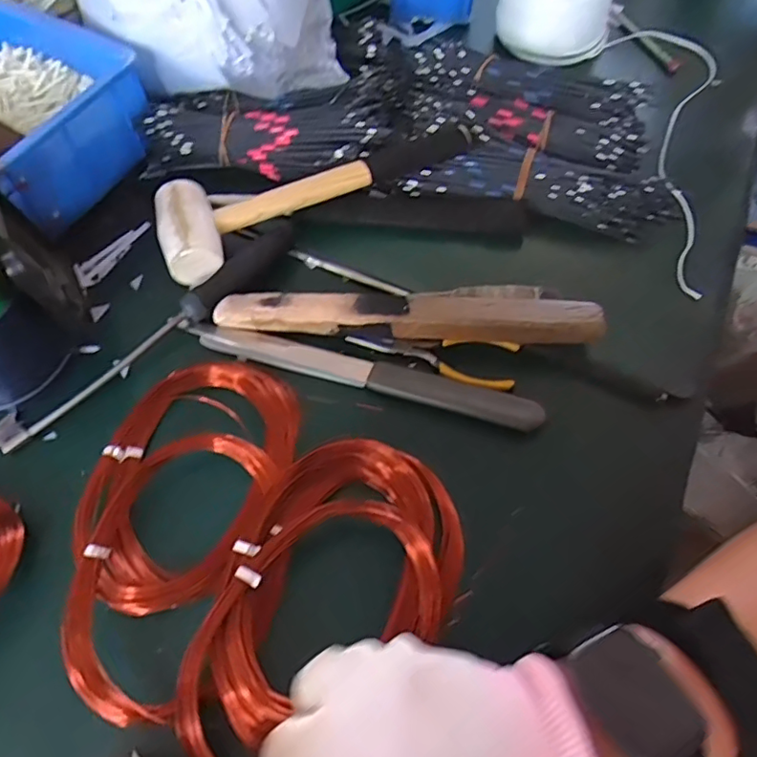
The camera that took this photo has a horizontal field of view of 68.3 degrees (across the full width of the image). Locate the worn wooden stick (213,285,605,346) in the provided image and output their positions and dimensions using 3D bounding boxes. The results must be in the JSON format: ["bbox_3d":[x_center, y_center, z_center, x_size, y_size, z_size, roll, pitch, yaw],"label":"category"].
[{"bbox_3d":[0.017,-0.054,0.402,0.265,0.029,0.047,4,61,3],"label":"worn wooden stick"}]

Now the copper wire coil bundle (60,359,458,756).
[{"bbox_3d":[-0.081,0.096,0.327,0.229,0.026,0.200,29,65,16],"label":"copper wire coil bundle"}]

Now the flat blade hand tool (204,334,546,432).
[{"bbox_3d":[-0.009,-0.006,0.394,0.243,0.017,0.026,16,62,10],"label":"flat blade hand tool"}]

